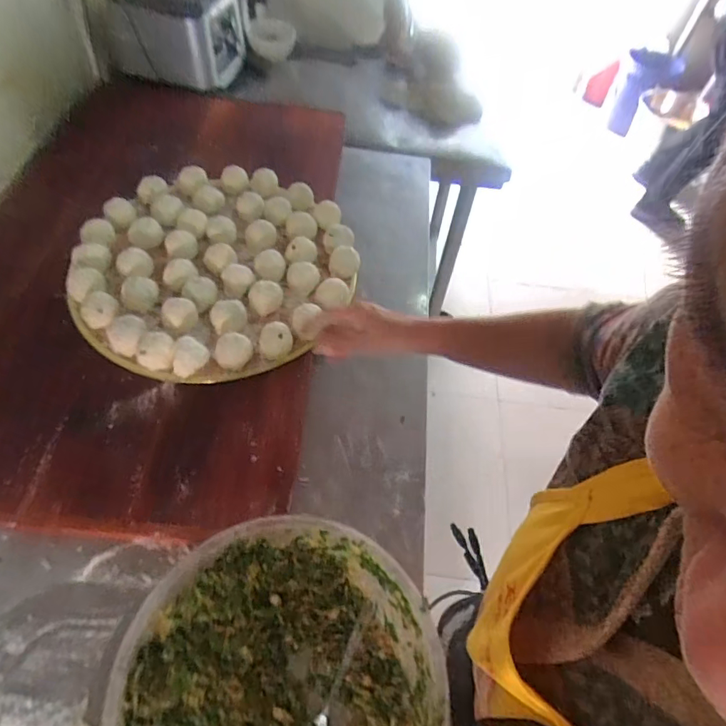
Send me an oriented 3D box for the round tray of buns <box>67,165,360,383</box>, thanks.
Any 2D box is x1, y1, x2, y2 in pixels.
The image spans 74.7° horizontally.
[{"bbox_3d":[-0.236,-0.165,0.770,0.392,0.071,0.423,2,61,-3],"label":"round tray of buns"}]

